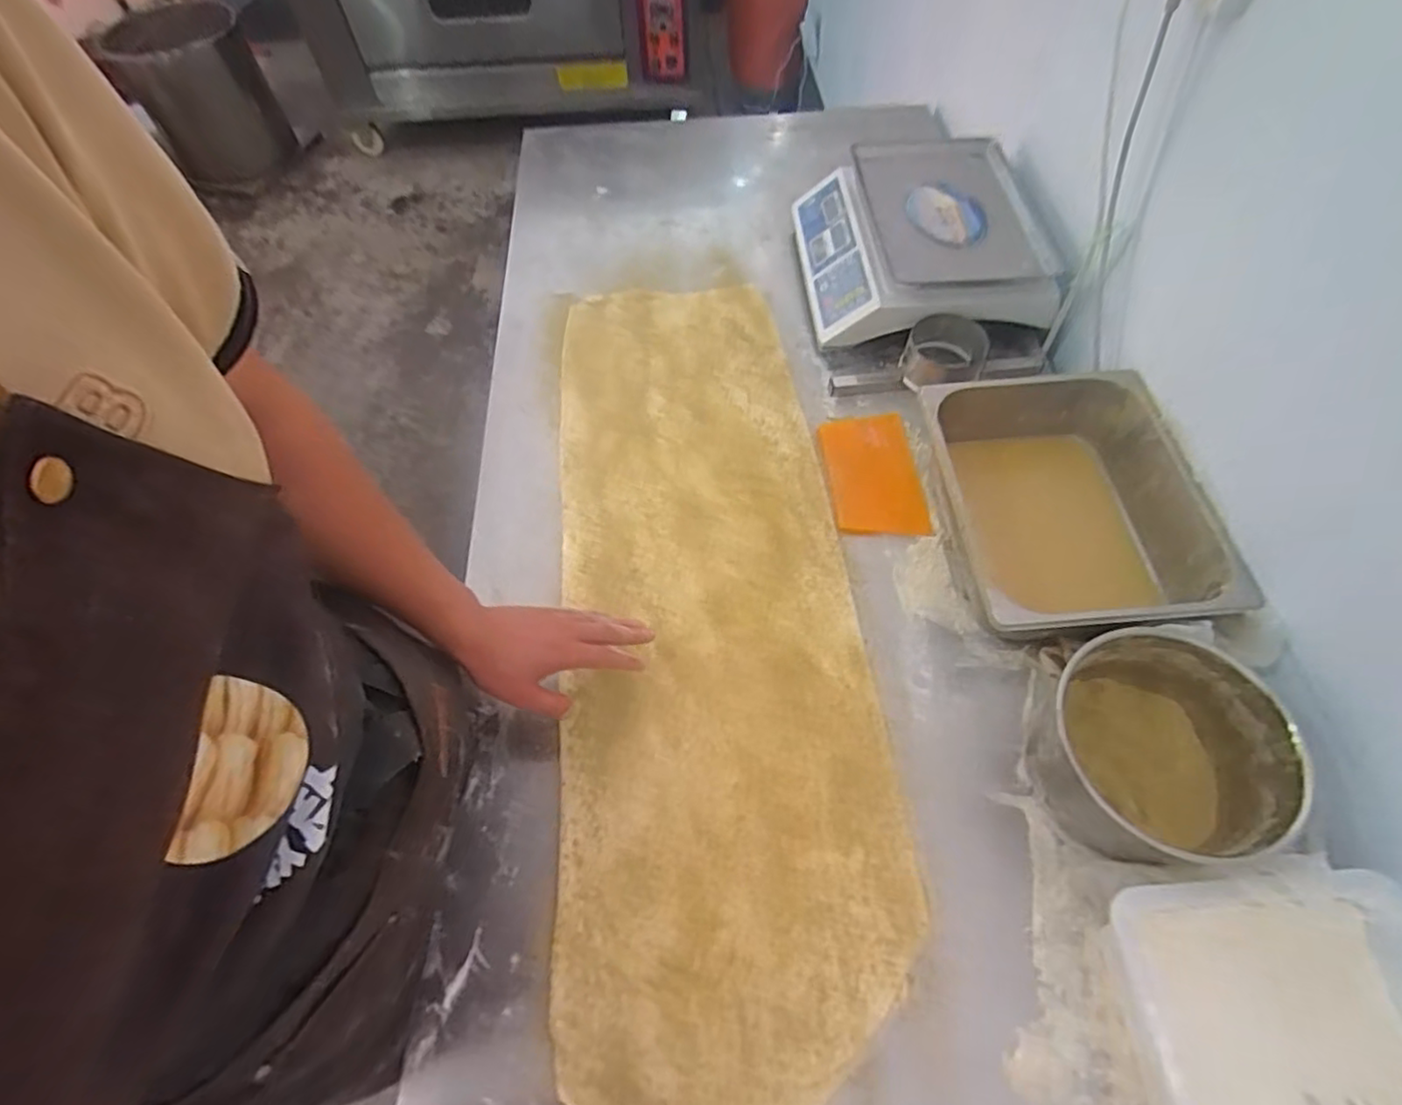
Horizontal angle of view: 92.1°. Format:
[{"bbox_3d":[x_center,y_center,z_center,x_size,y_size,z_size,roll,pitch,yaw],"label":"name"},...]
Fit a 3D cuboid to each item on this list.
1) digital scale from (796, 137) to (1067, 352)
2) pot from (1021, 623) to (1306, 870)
[{"bbox_3d":[0.314,-0.458,1.006,0.317,0.113,0.343,-2,59,1],"label":"digital scale"},{"bbox_3d":[0.406,0.181,0.609,0.177,0.108,0.182,-1,59,2],"label":"pot"}]

